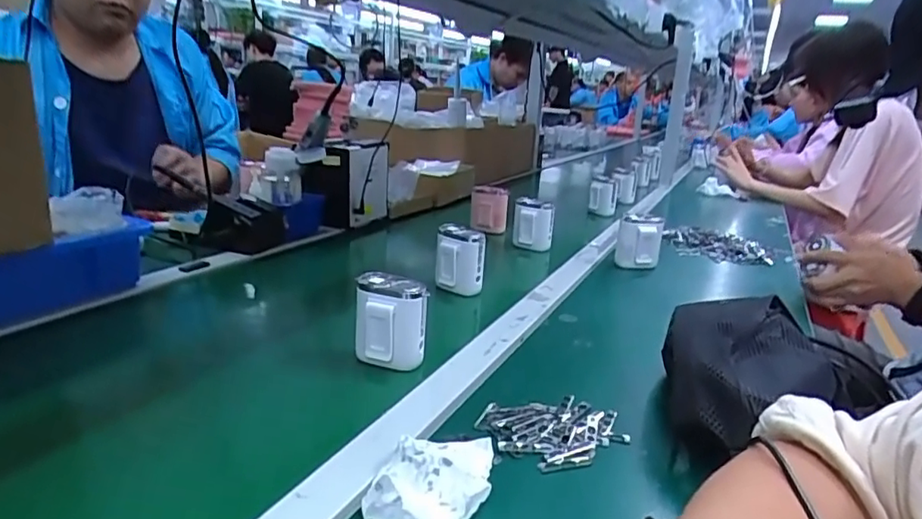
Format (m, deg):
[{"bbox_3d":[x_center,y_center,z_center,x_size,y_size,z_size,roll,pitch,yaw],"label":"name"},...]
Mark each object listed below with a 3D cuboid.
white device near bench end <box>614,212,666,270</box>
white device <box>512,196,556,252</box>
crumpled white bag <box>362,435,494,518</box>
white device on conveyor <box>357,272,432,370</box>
[{"bbox_3d":[0.283,-0.026,0.930,0.068,0.081,0.044,10,17,14],"label":"white device near bench end"},{"bbox_3d":[0.125,-0.060,1.017,0.068,0.086,0.037,10,17,13],"label":"white device"},{"bbox_3d":[-0.018,0.144,0.398,0.076,0.025,0.106,7,17,4],"label":"crumpled white bag"},{"bbox_3d":[-0.068,0.060,0.566,0.067,0.081,0.041,4,17,-5],"label":"white device on conveyor"}]

